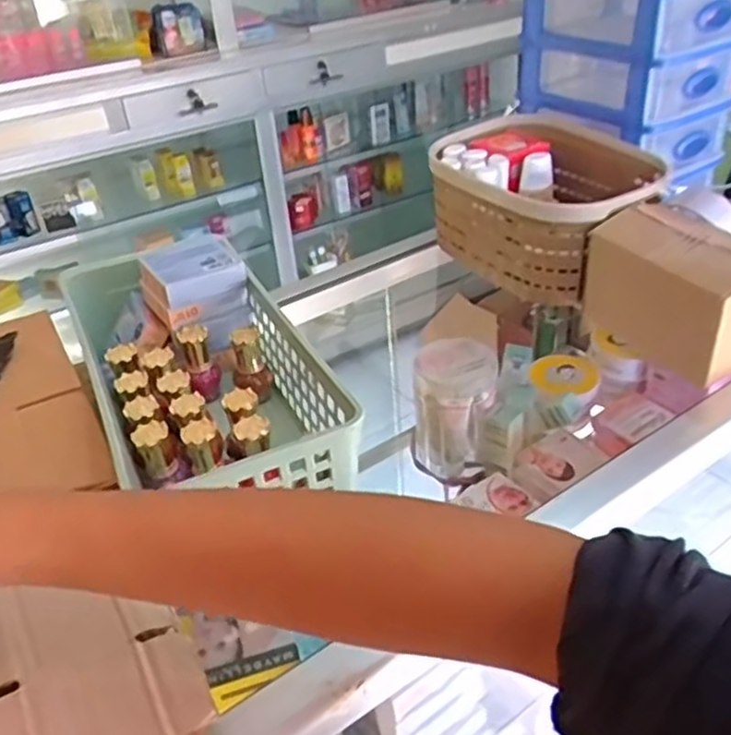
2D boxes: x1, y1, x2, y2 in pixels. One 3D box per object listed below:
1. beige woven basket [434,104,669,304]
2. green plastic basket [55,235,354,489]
[{"bbox_3d":[0.173,-0.158,0.695,0.157,0.106,0.206,-24,38,-26],"label":"beige woven basket"},{"bbox_3d":[-0.115,0.007,0.511,0.134,0.101,0.270,-18,36,-18],"label":"green plastic basket"}]

